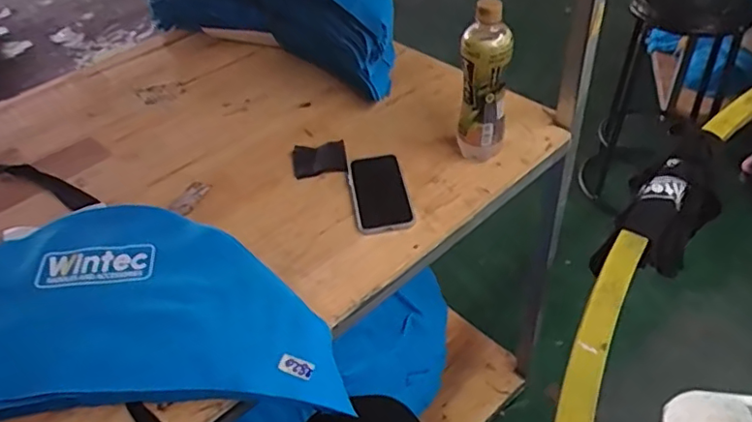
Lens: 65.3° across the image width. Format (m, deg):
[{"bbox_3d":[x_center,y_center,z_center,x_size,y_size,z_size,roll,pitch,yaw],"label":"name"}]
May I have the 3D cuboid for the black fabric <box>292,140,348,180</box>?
[{"bbox_3d":[-0.083,-0.076,0.857,0.076,0.010,0.065,-11,45,-6],"label":"black fabric"}]

